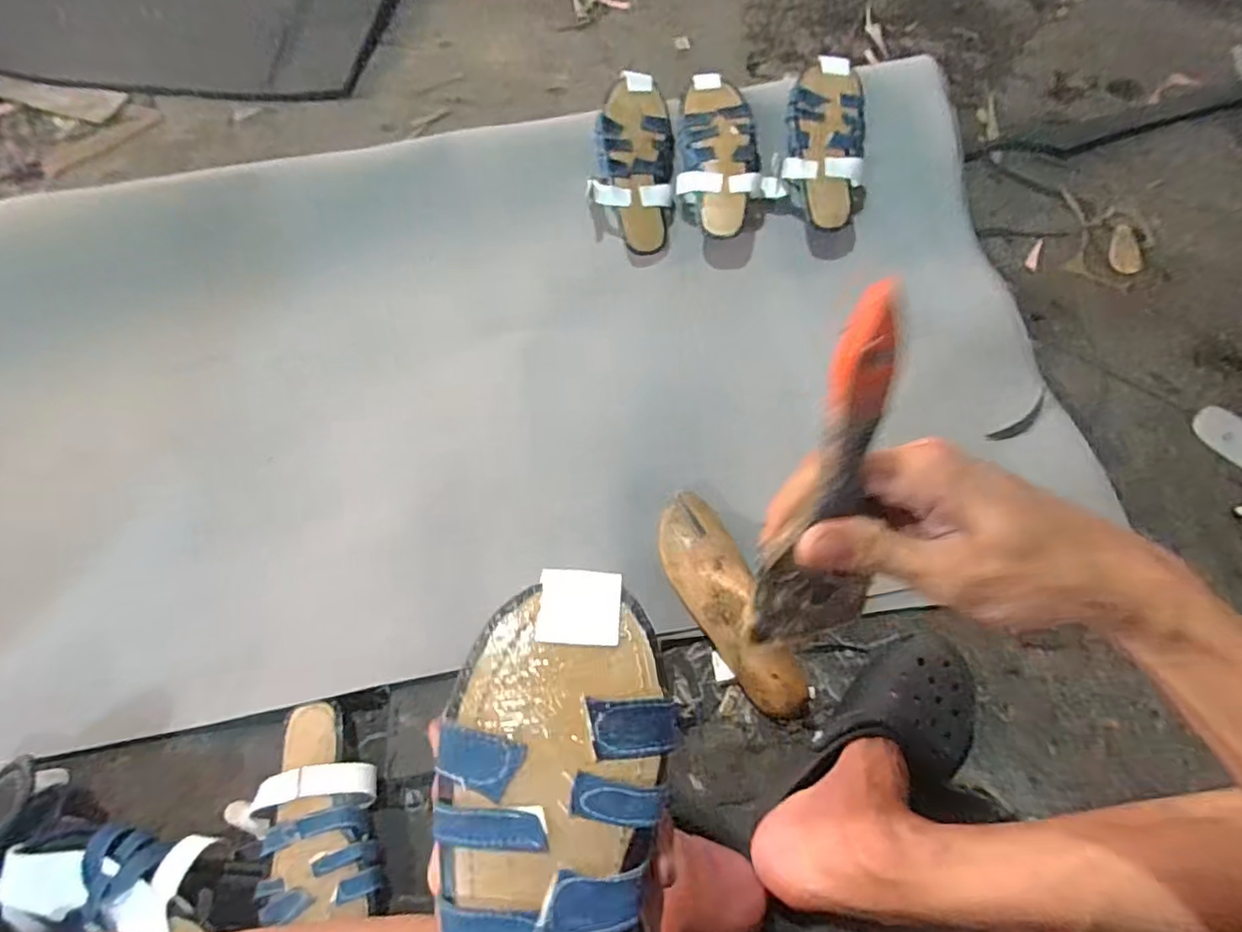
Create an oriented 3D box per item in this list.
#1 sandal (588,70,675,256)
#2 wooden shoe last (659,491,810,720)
[{"bbox_3d":[0.015,-0.406,0.788,0.111,0.050,0.243,1,88,3],"label":"sandal"},{"bbox_3d":[0.106,0.137,0.592,0.073,0.066,0.231,-28,71,-7],"label":"wooden shoe last"}]

